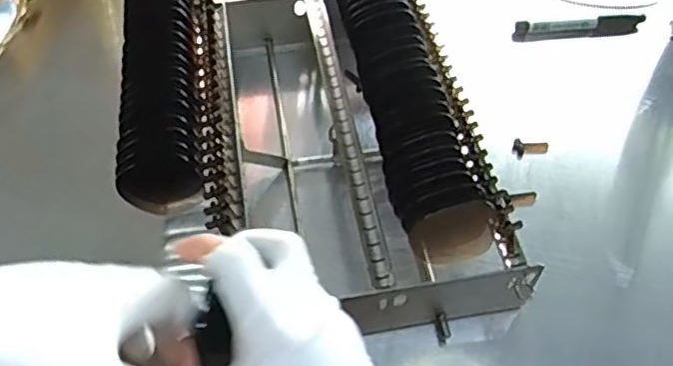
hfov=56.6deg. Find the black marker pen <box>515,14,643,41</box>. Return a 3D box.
[{"bbox_3d":[0.245,-0.156,0.626,0.134,0.013,0.016,-5,54,-6],"label":"black marker pen"}]

